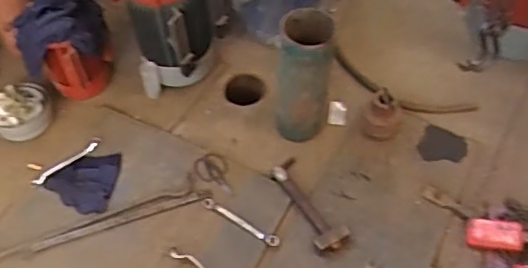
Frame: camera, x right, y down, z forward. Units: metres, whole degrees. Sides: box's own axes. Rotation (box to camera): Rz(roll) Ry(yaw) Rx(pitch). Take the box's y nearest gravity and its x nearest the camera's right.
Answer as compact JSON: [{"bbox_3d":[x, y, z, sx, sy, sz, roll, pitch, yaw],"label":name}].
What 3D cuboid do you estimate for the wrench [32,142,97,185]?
[{"bbox_3d":[-0.624,0.093,1.750,0.220,0.013,0.035,-32,60,-20],"label":"wrench"}]

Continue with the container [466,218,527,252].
[{"bbox_3d":[0.675,0.284,1.544,0.216,0.053,0.089,7,53,6],"label":"container"}]

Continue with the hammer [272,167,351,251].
[{"bbox_3d":[0.132,0.196,1.620,0.105,0.064,0.326,-20,57,-13],"label":"hammer"}]

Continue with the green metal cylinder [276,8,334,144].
[{"bbox_3d":[0.114,-0.151,1.639,0.150,0.431,0.162,0,55,0],"label":"green metal cylinder"}]

